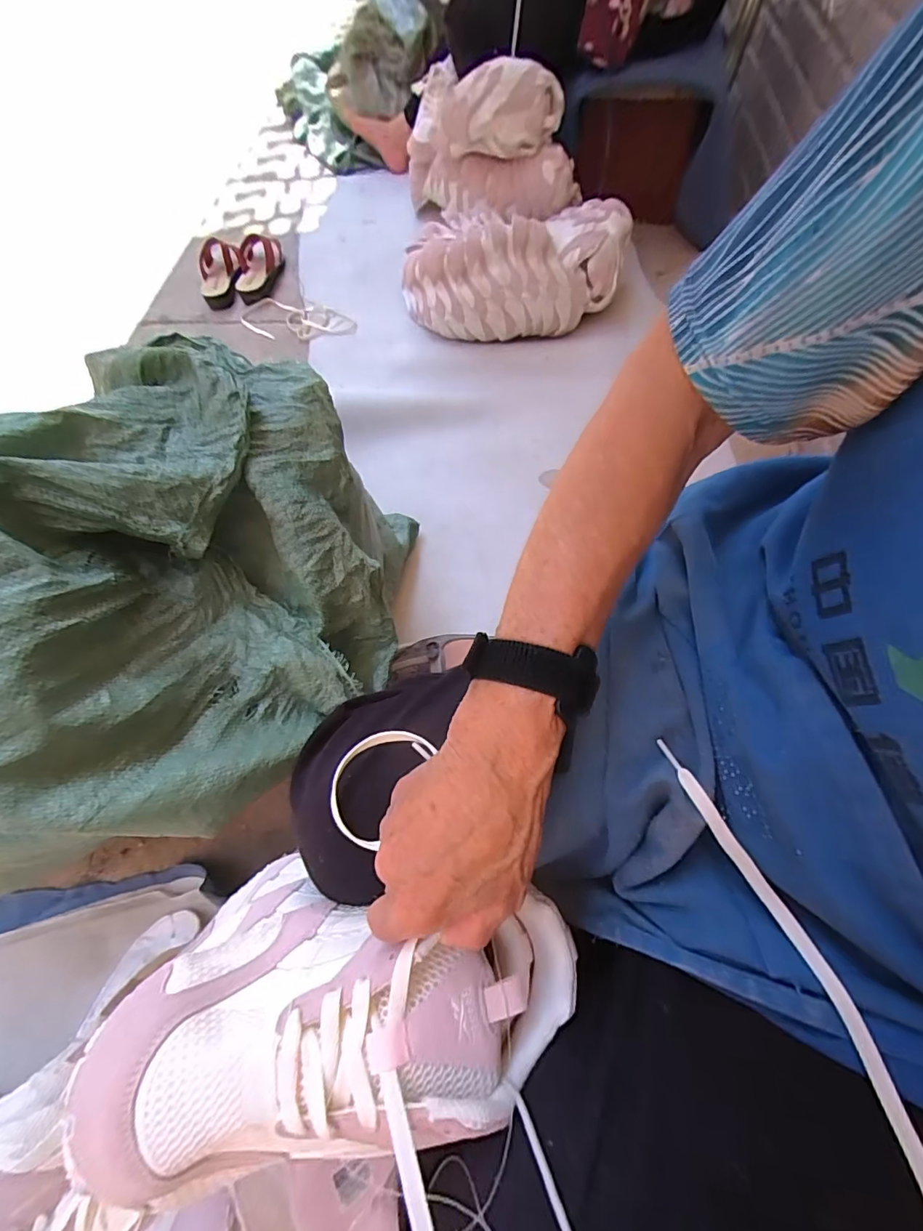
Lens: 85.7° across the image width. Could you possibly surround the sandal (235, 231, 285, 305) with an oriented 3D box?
[{"bbox_3d":[-0.487,-0.837,1.202,0.107,0.054,0.207,-7,64,-5],"label":"sandal"}]

